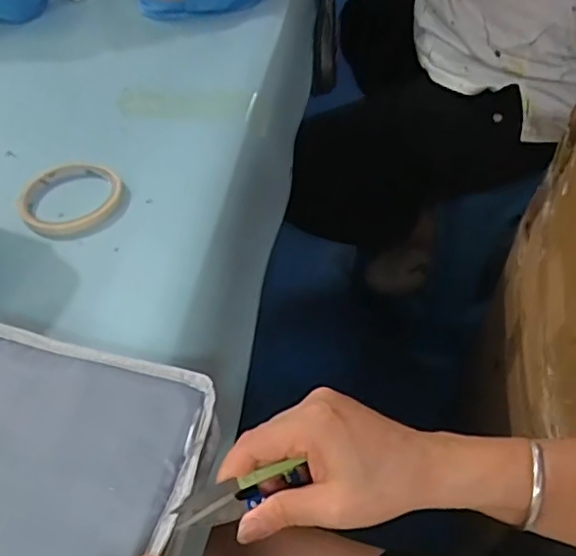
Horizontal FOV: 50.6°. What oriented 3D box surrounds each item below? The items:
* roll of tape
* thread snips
[{"bbox_3d":[-0.196,-0.073,0.550,0.082,0.010,0.086,-1,48,1],"label":"roll of tape"},{"bbox_3d":[-0.026,0.126,0.361,0.083,0.008,0.021,-15,51,-28],"label":"thread snips"}]

